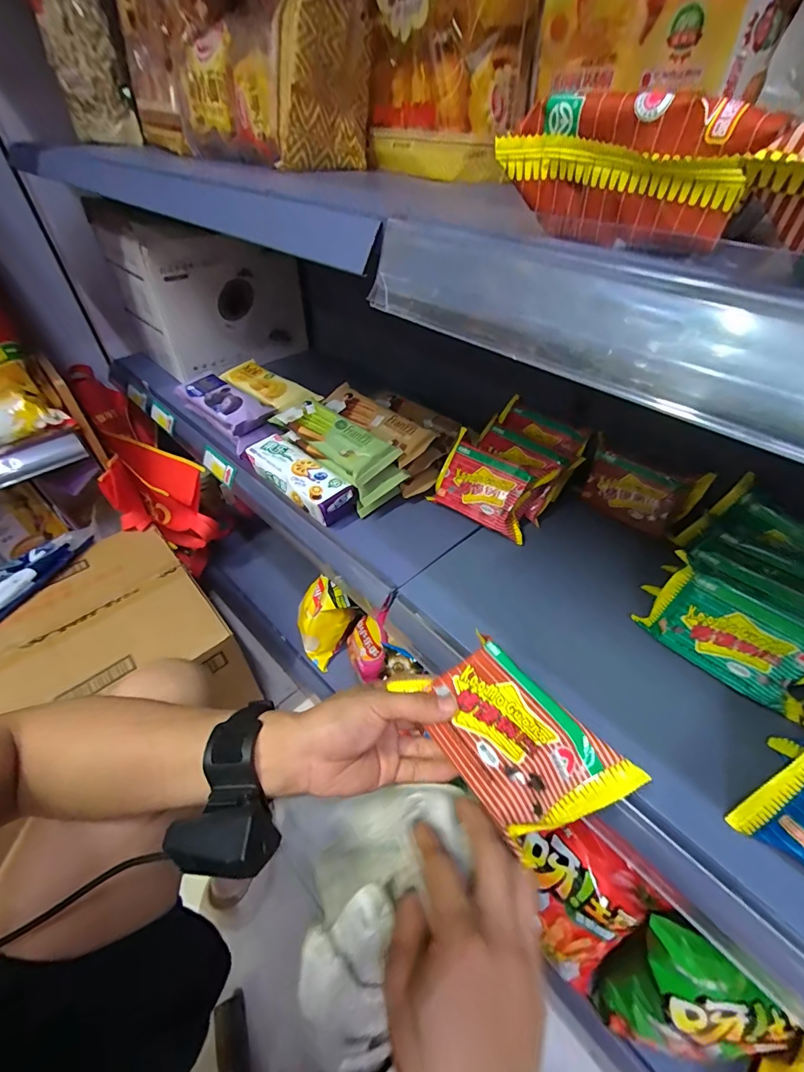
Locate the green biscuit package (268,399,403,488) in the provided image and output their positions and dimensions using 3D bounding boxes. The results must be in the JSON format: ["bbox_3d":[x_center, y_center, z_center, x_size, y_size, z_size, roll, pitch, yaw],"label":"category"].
[{"bbox_3d":[-0.095,-0.132,0.595,0.193,0.044,0.071,35,53,29],"label":"green biscuit package"}]

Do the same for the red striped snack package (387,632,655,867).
[{"bbox_3d":[0.074,0.135,0.300,0.088,0.024,0.145,-28,51,-26],"label":"red striped snack package"}]

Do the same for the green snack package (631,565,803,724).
[{"bbox_3d":[0.312,0.094,0.398,0.137,0.086,0.040,36,29,28],"label":"green snack package"}]

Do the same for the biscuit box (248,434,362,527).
[{"bbox_3d":[-0.141,-0.077,0.596,0.184,0.054,0.059,35,54,29],"label":"biscuit box"}]

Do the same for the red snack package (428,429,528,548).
[{"bbox_3d":[0.110,-0.064,0.555,0.131,0.093,0.040,31,22,29],"label":"red snack package"}]

